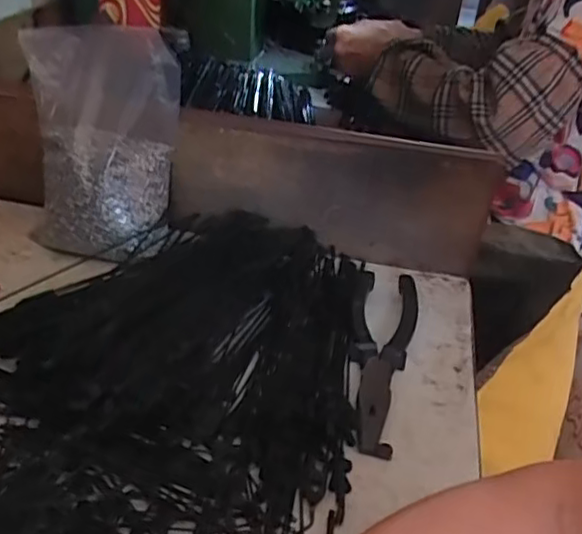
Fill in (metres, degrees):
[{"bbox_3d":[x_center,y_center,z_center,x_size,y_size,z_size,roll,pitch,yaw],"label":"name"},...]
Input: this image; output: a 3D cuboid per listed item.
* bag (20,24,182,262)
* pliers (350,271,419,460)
[{"bbox_3d":[-0.162,-0.107,0.554,0.130,0.166,0.117,-3,34,-11],"label":"bag"},{"bbox_3d":[0.065,0.062,0.472,0.048,0.021,0.182,10,34,8],"label":"pliers"}]

